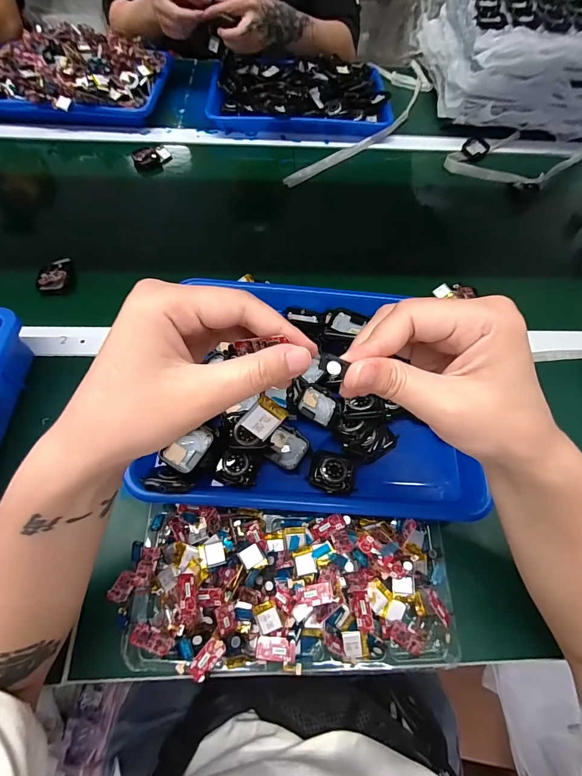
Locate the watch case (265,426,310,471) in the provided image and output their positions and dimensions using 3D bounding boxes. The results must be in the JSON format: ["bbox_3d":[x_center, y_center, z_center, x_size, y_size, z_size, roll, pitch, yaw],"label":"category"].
[{"bbox_3d":[-0.004,0.058,0.341,0.034,0.009,0.035,34,65,14],"label":"watch case"}]

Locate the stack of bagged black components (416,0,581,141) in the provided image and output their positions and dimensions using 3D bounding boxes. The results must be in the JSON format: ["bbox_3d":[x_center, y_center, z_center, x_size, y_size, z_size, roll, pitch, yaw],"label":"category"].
[{"bbox_3d":[0.426,-0.616,0.642,0.303,0.133,0.307,2,62,-2],"label":"stack of bagged black components"}]

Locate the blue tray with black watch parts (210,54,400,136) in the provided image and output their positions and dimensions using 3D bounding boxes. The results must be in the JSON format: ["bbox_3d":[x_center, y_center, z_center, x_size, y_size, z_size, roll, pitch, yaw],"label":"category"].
[{"bbox_3d":[0.015,-0.544,0.655,0.328,0.051,0.196,3,62,-2],"label":"blue tray with black watch parts"}]

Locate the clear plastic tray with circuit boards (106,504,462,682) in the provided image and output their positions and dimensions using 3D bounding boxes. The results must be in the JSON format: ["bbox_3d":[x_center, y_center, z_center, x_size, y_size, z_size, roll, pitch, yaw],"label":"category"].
[{"bbox_3d":[0.000,0.166,0.292,0.271,0.040,0.122,5,62,-1],"label":"clear plastic tray with circuit boards"}]

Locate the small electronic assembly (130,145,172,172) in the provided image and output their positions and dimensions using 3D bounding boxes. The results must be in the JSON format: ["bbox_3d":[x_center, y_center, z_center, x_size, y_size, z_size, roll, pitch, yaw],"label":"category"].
[{"bbox_3d":[-0.230,-0.382,0.593,0.061,0.026,0.025,-32,68,-18],"label":"small electronic assembly"}]

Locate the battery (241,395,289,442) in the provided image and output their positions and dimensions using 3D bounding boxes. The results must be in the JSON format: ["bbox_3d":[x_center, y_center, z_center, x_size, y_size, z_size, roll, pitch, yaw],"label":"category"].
[{"bbox_3d":[-0.014,0.016,0.189,0.020,0.004,0.019,-47,116,1],"label":"battery"}]

